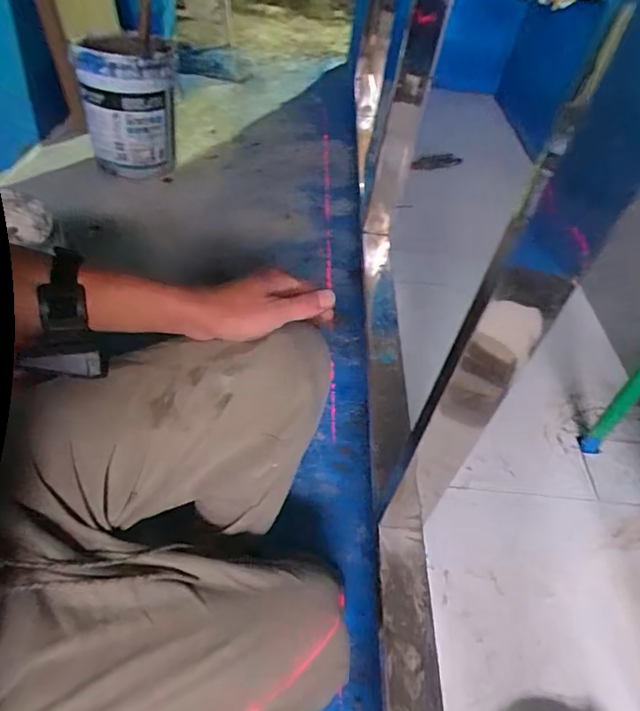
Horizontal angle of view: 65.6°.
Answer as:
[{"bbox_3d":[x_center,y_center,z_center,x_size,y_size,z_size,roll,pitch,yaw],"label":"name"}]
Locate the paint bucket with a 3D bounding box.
[{"bbox_3d":[-0.628,-0.824,1.674,0.308,0.375,0.300,-10,49,-19],"label":"paint bucket"}]

